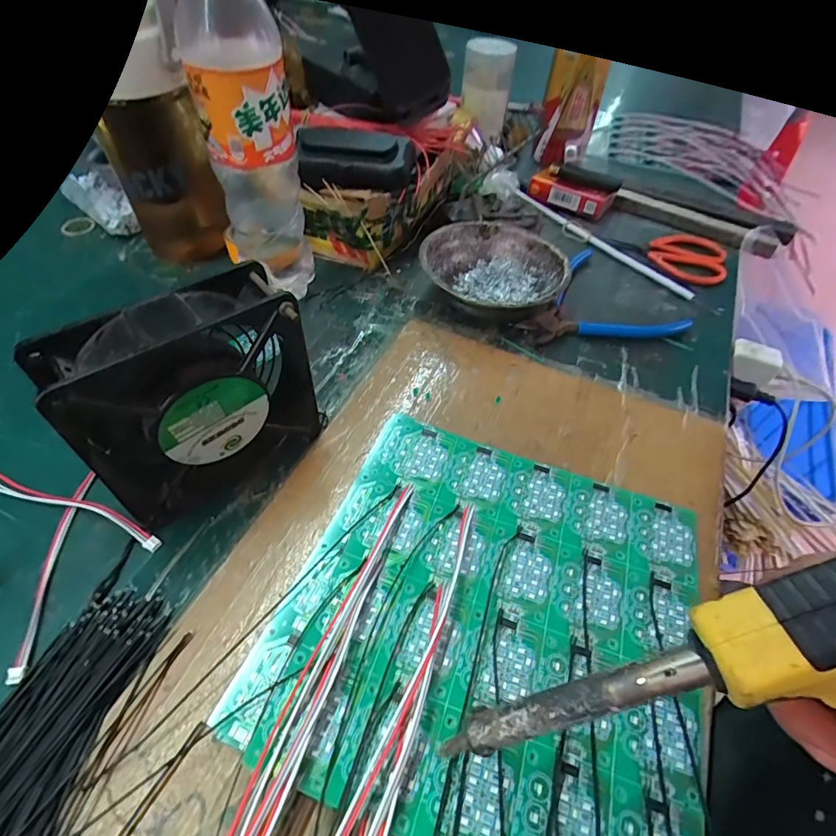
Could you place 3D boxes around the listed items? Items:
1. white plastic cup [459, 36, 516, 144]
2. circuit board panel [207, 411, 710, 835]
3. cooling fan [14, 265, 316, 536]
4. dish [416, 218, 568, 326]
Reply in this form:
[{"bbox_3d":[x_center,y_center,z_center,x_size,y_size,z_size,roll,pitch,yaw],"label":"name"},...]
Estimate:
[{"bbox_3d":[0.081,-0.391,0.569,0.059,0.097,0.052,8,51,3],"label":"white plastic cup"},{"bbox_3d":[0.040,0.103,0.250,0.205,0.014,0.197,18,52,11],"label":"circuit board panel"},{"bbox_3d":[-0.119,-0.009,0.264,0.119,0.118,0.048,-29,58,-24],"label":"cooling fan"},{"bbox_3d":[0.065,-0.125,0.420,0.123,0.040,0.122,2,51,-2],"label":"dish"}]

